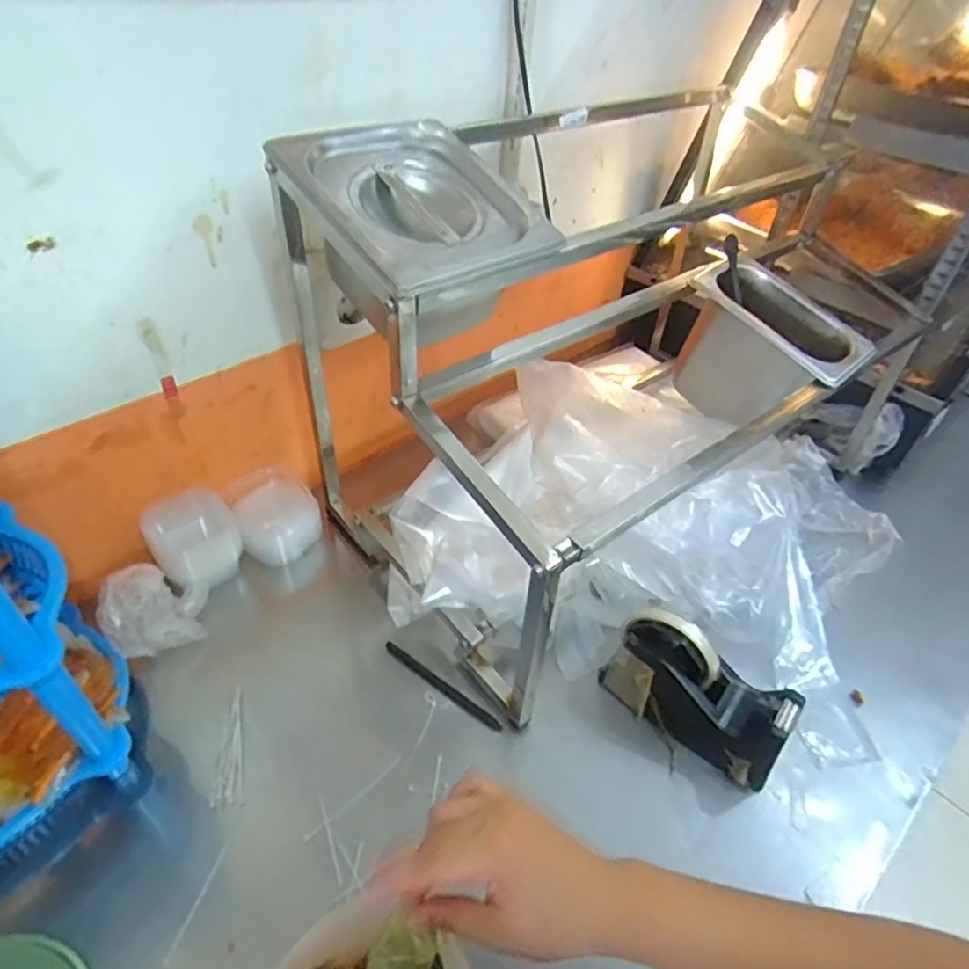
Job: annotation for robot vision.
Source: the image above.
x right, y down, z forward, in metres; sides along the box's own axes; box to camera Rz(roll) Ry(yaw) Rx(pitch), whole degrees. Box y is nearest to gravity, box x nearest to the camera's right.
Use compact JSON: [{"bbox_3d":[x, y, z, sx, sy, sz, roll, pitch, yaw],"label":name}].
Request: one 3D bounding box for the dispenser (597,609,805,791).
[{"bbox_3d":[0.188,0.181,0.559,0.157,0.095,0.060,30,49,26],"label":"dispenser"}]

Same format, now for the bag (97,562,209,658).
[{"bbox_3d":[-0.305,0.113,0.590,0.091,0.074,0.052,-30,53,-31],"label":"bag"}]

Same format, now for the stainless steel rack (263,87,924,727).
[{"bbox_3d":[0.168,-0.152,0.687,0.695,0.412,0.363,-31,53,-32],"label":"stainless steel rack"}]

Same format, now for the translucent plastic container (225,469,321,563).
[{"bbox_3d":[-0.234,0.033,0.710,0.087,0.070,0.083,2,43,-2],"label":"translucent plastic container"}]

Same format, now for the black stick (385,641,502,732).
[{"bbox_3d":[-0.041,0.190,0.599,0.135,0.012,0.010,29,48,25],"label":"black stick"}]

